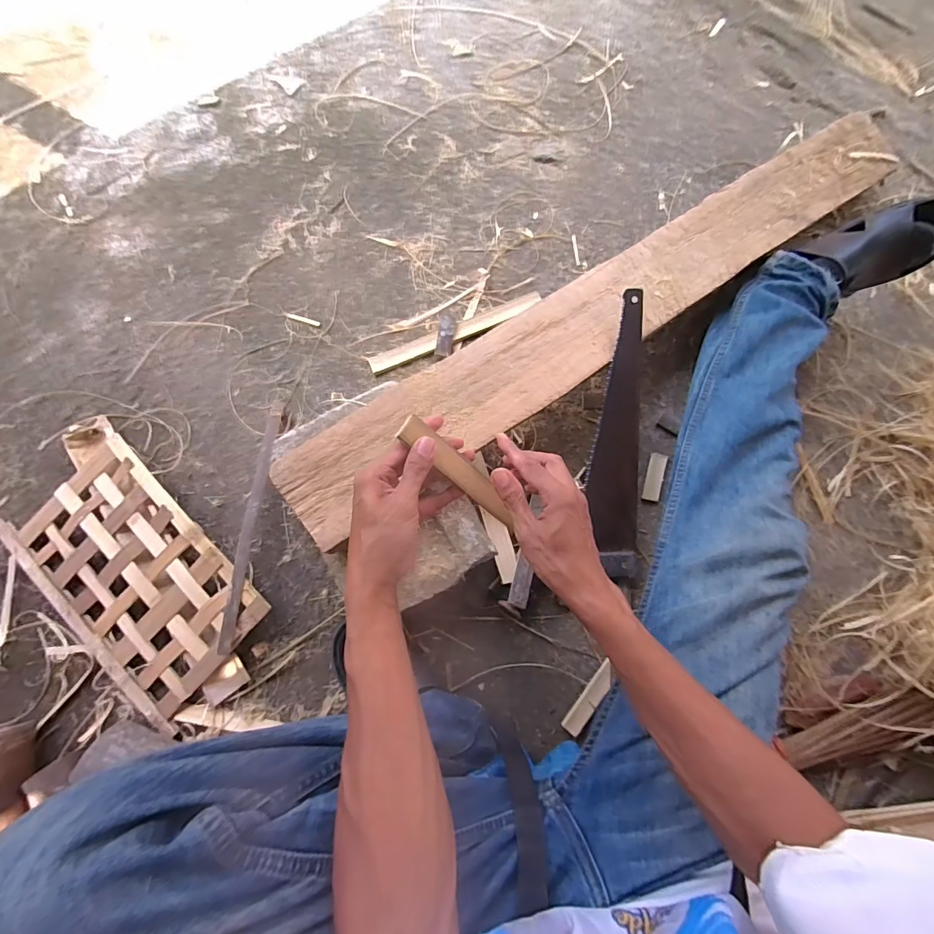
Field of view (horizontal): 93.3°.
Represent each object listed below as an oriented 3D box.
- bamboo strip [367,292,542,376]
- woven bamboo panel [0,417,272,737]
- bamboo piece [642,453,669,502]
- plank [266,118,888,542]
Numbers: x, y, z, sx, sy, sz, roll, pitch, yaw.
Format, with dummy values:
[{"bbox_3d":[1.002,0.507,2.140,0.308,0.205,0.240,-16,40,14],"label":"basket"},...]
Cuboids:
[{"bbox_3d":[-0.017,-0.224,0.733,0.303,0.014,0.034,-23,81,-6],"label":"bamboo strip"},{"bbox_3d":[-0.484,0.152,0.633,0.442,0.044,0.232,44,81,6],"label":"woven bamboo panel"},{"bbox_3d":[0.293,0.015,0.687,0.027,0.009,0.077,7,79,40],"label":"bamboo piece"},{"bbox_3d":[0.218,-0.236,0.624,1.046,0.020,0.130,-34,83,-10],"label":"plank"}]

